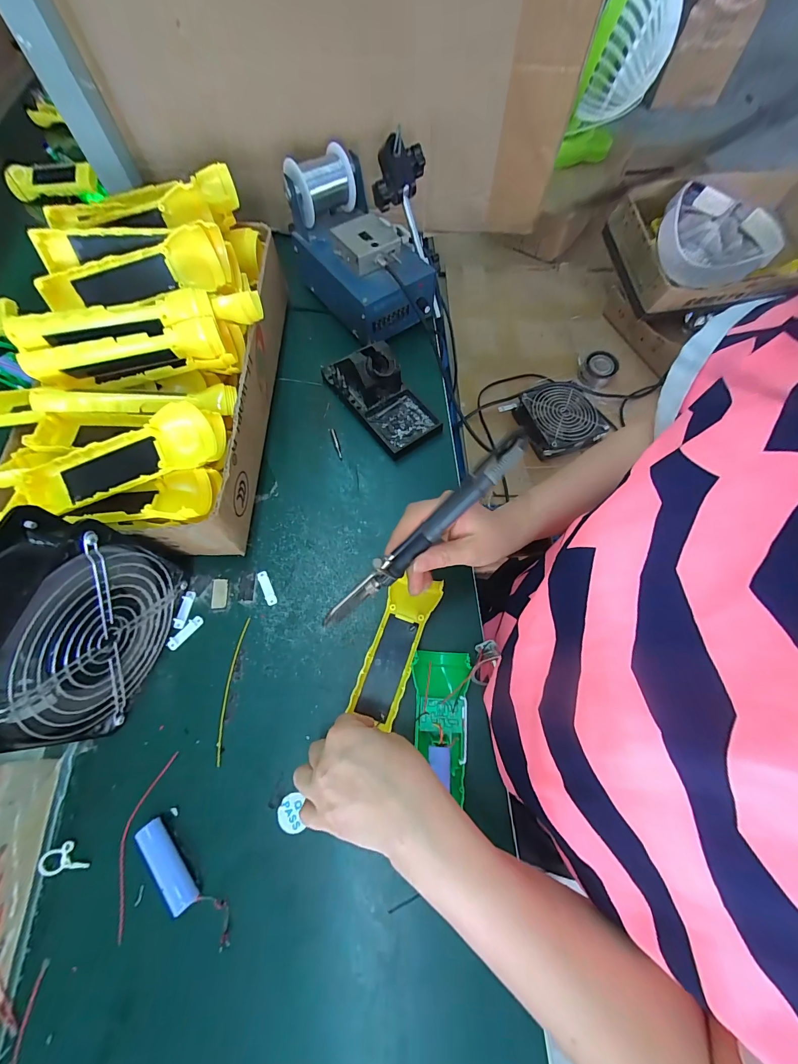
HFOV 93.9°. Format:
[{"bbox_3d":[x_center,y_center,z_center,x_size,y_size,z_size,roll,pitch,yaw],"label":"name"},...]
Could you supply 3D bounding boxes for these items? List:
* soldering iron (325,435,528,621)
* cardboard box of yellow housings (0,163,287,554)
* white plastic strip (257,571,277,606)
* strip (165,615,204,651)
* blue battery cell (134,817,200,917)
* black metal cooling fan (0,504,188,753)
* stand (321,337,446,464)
[{"bbox_3d":[0.015,0.005,0.284,0.210,0.023,0.019,-44,74,13],"label":"soldering iron"},{"bbox_3d":[-0.267,-0.195,0.401,0.257,0.143,0.419,3,71,1],"label":"cardboard box of yellow housings"},{"bbox_3d":[-0.136,0.057,0.382,0.011,0.004,0.038,-24,71,-12],"label":"white plastic strip"},{"bbox_3d":[-0.209,0.098,0.364,0.013,0.004,0.038,39,71,12],"label":"strip"},{"bbox_3d":[-0.179,0.256,0.290,0.018,0.017,0.065,-41,75,-17],"label":"blue battery cell"},{"bbox_3d":[-0.256,0.075,0.296,0.068,0.149,0.158,12,68,4],"label":"black metal cooling fan"},{"bbox_3d":[-0.023,-0.174,0.444,0.076,0.071,0.158,-36,73,-15],"label":"stand"}]

